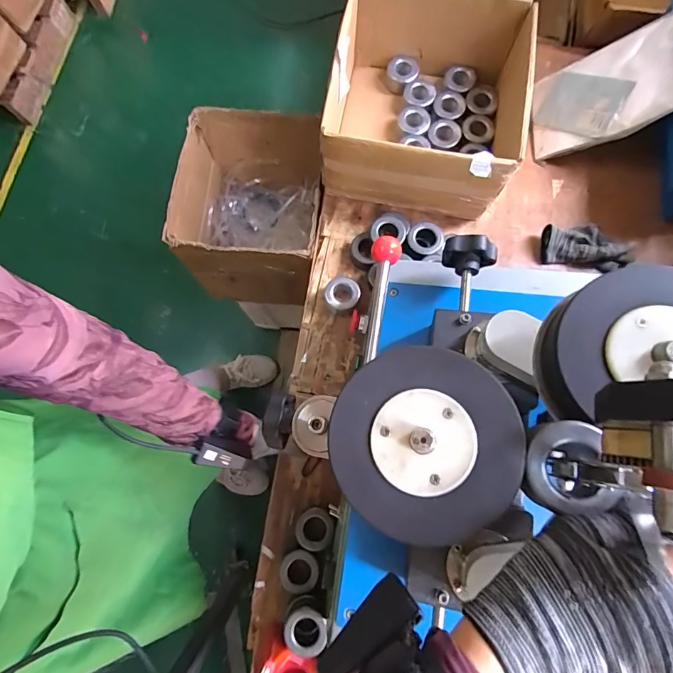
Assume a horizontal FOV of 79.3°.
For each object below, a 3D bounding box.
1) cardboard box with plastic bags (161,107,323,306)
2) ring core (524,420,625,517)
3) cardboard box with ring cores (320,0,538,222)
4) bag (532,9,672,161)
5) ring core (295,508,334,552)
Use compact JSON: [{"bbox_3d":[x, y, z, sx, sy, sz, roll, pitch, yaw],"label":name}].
[{"bbox_3d":[-0.173,-0.283,0.934,0.290,0.284,0.323,6,77,3],"label":"cardboard box with plastic bags"},{"bbox_3d":[0.150,0.084,0.263,0.052,0.015,0.055,0,77,1],"label":"ring core"},{"bbox_3d":[0.162,-0.414,0.737,0.327,0.178,0.336,10,78,4],"label":"cardboard box with ring cores"},{"bbox_3d":[0.501,-0.452,0.725,0.041,0.279,0.190,18,72,-38],"label":"bag"},{"bbox_3d":[-0.034,0.299,0.634,0.056,0.032,0.059,0,77,1],"label":"ring core"}]

